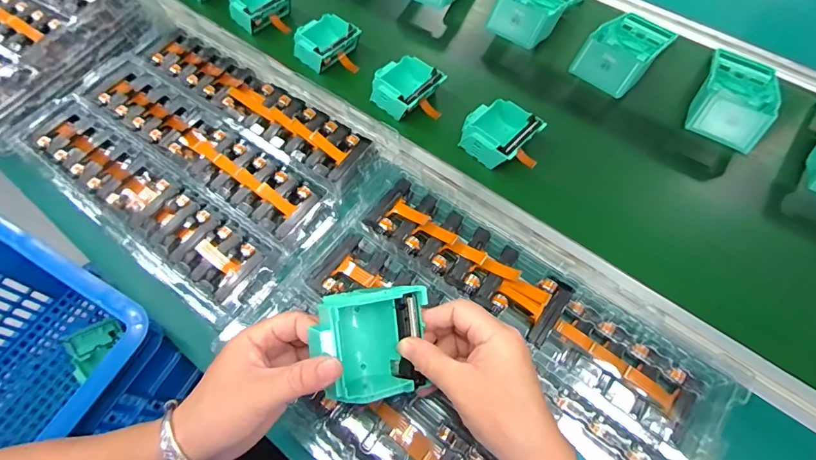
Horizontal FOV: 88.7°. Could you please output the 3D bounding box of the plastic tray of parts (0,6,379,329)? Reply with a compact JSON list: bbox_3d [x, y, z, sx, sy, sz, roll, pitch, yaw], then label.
[{"bbox_3d":[-0.249,-0.101,0.475,0.379,0.022,0.253,33,68,17],"label":"plastic tray of parts"}]

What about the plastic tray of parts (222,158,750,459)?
[{"bbox_3d":[0.049,0.128,0.373,0.385,0.039,0.264,36,68,17],"label":"plastic tray of parts"}]

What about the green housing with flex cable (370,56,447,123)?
[{"bbox_3d":[0.001,-0.177,0.544,0.093,0.048,0.078,39,69,19],"label":"green housing with flex cable"}]

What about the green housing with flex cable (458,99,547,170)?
[{"bbox_3d":[0.113,-0.113,0.500,0.075,0.037,0.088,-37,68,-17],"label":"green housing with flex cable"}]

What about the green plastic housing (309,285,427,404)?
[{"bbox_3d":[-0.025,0.082,0.307,0.080,0.046,0.080,-9,84,-18],"label":"green plastic housing"}]

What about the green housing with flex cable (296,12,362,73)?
[{"bbox_3d":[-0.109,-0.256,0.582,0.089,0.046,0.081,33,68,17],"label":"green housing with flex cable"}]

